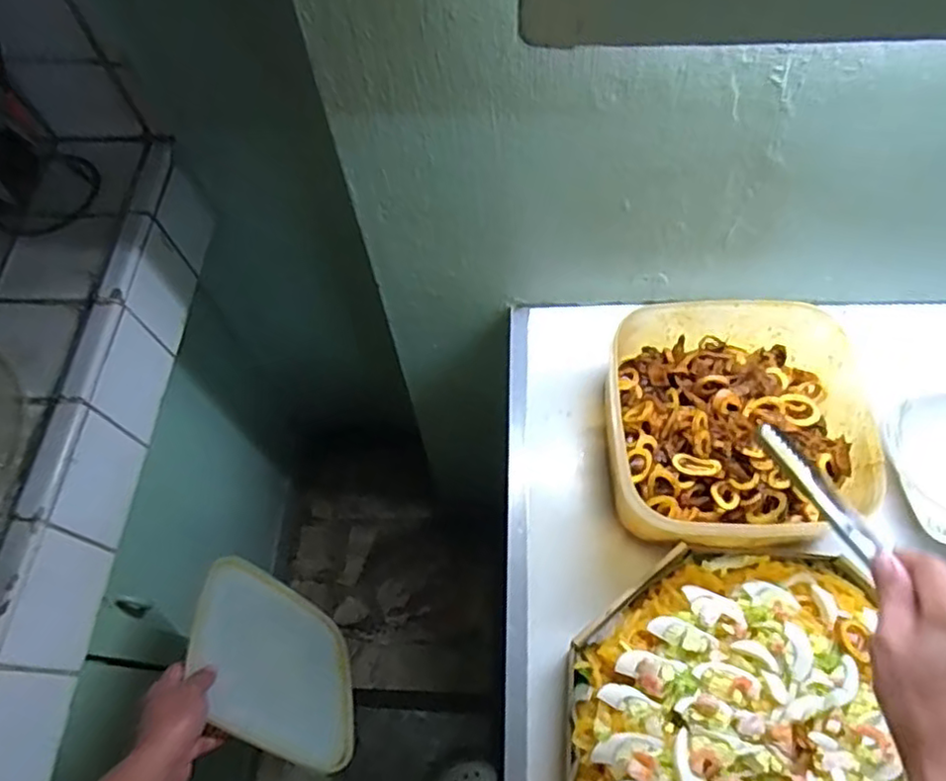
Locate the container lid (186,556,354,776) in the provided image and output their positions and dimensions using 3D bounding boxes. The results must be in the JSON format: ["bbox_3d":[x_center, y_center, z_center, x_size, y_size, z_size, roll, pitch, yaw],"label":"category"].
[{"bbox_3d":[-0.208,0.293,0.699,0.018,0.211,0.164,-33,32,29],"label":"container lid"}]

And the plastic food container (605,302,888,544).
[{"bbox_3d":[0.230,0.032,0.591,0.216,0.090,0.205,3,64,4],"label":"plastic food container"}]

